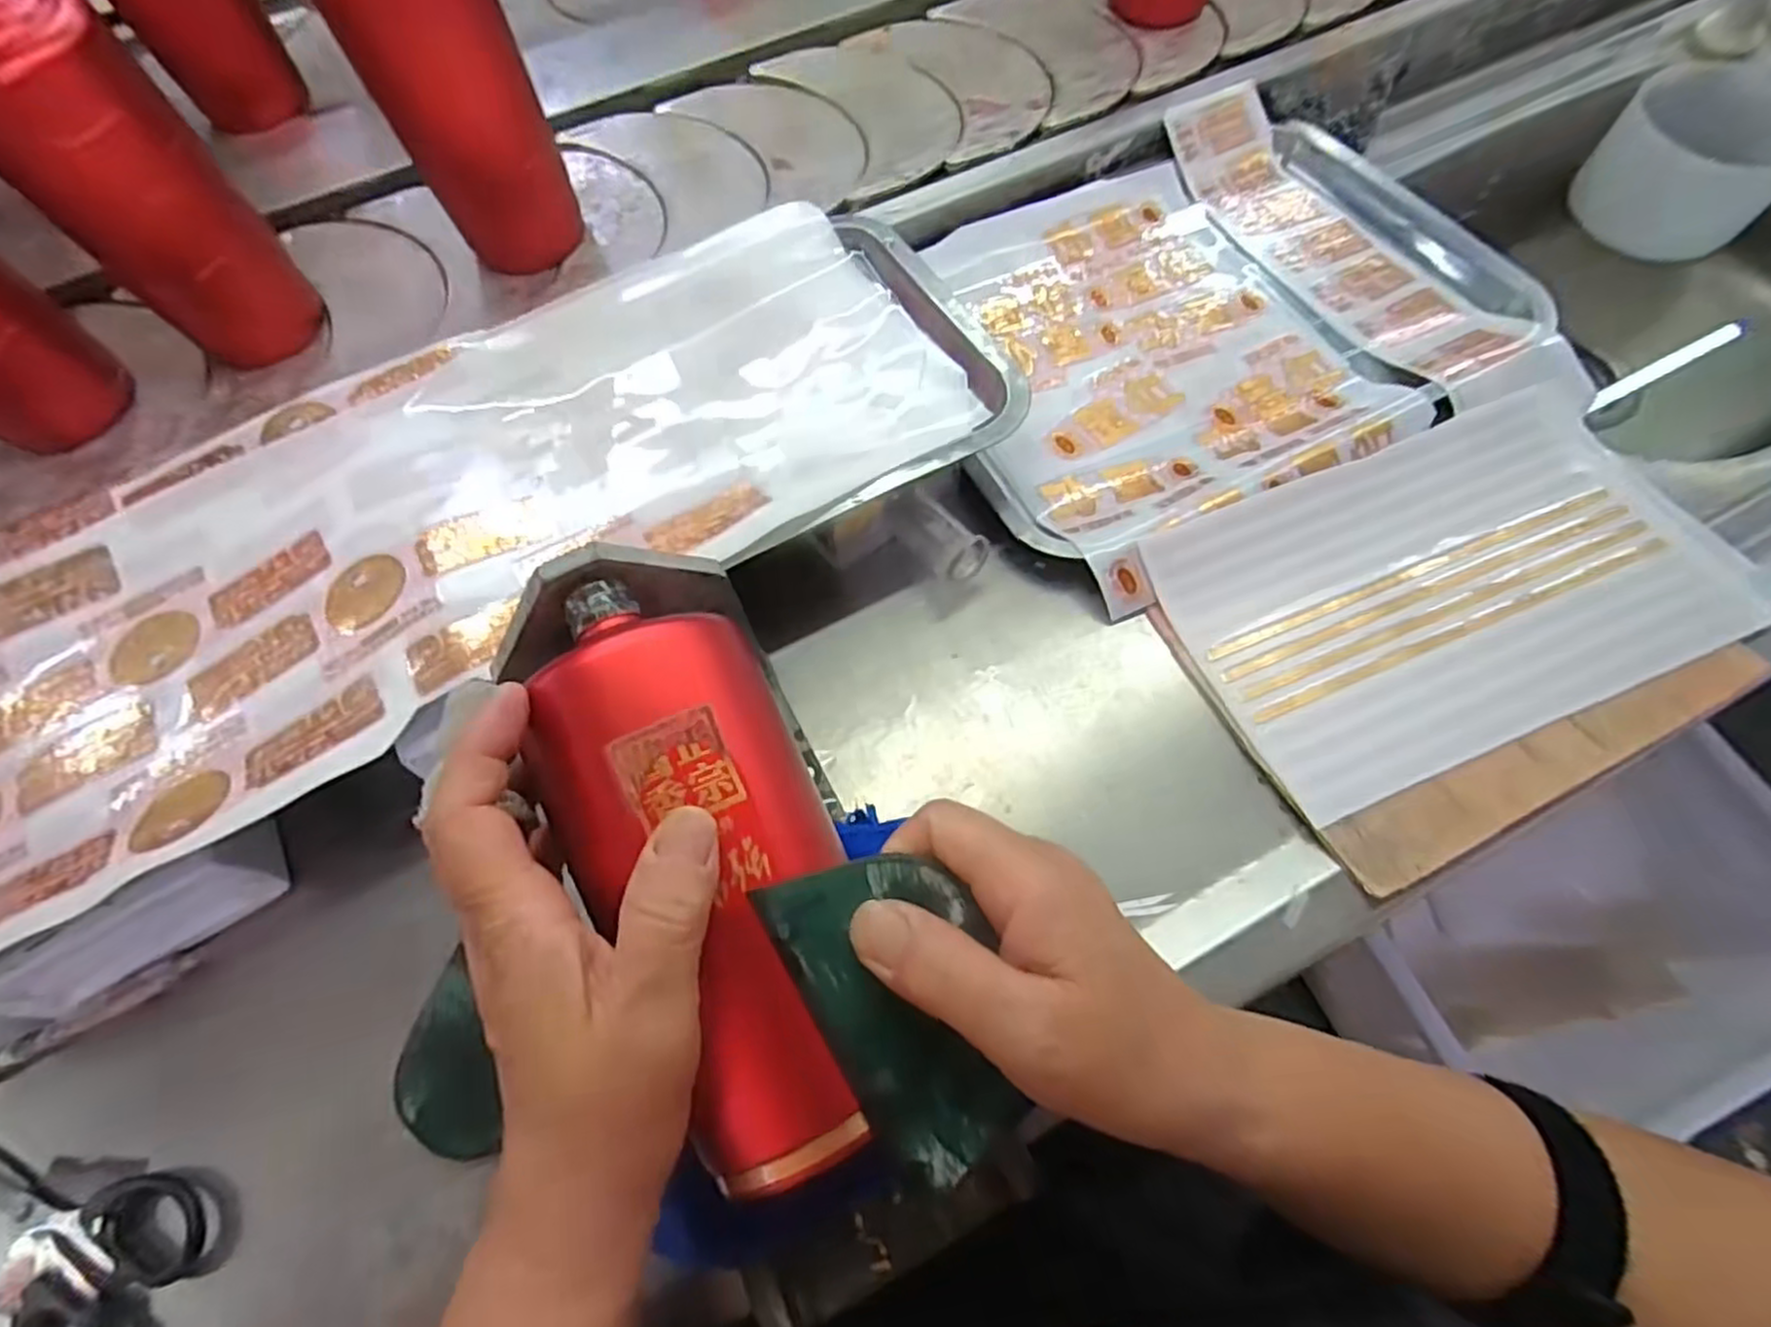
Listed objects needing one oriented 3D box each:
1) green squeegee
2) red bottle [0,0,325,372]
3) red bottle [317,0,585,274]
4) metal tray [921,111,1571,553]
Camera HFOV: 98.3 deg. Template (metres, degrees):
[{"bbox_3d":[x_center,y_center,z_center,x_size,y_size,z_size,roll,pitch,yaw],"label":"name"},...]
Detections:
[{"bbox_3d":[0.008,0.097,0.222,0.055,0.004,0.093,-28,84,-8],"label":"green squeegee"},{"bbox_3d":[-0.388,-0.247,0.401,0.057,0.190,0.063,2,67,3],"label":"red bottle"},{"bbox_3d":[-0.241,-0.317,0.430,0.066,0.191,0.060,-1,67,2],"label":"red bottle"},{"bbox_3d":[0.193,-0.219,0.469,0.350,0.025,0.268,-22,68,-7],"label":"metal tray"}]

